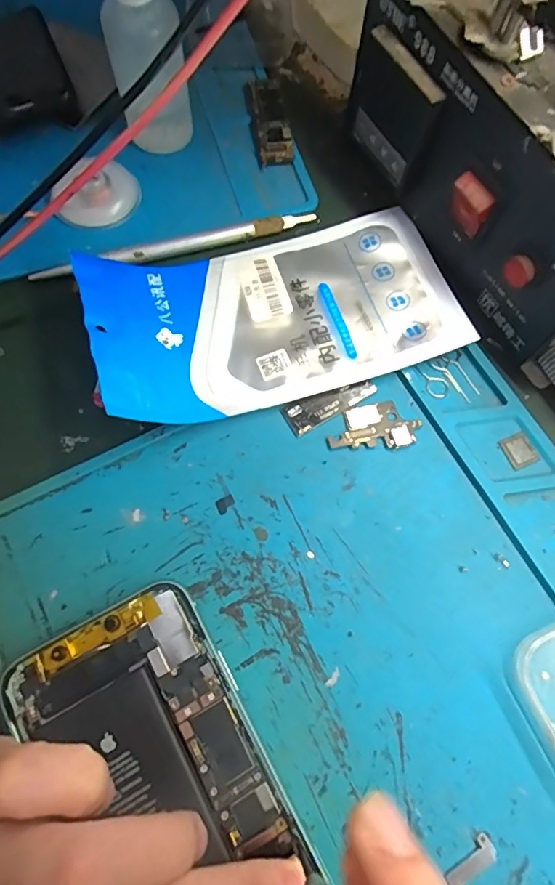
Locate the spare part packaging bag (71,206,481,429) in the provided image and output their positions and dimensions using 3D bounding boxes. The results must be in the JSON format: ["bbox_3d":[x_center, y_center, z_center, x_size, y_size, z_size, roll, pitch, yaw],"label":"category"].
[{"bbox_3d":[0.001,-0.064,0.222,0.162,0.030,0.087,-14,72,-5],"label":"spare part packaging bag"}]

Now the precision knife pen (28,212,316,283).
[{"bbox_3d":[-0.050,-0.098,0.243,0.142,0.007,0.010,-14,72,-5],"label":"precision knife pen"}]

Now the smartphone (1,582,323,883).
[{"bbox_3d":[-0.035,0.130,0.167,0.072,0.007,0.147,-27,75,-9],"label":"smartphone"}]

